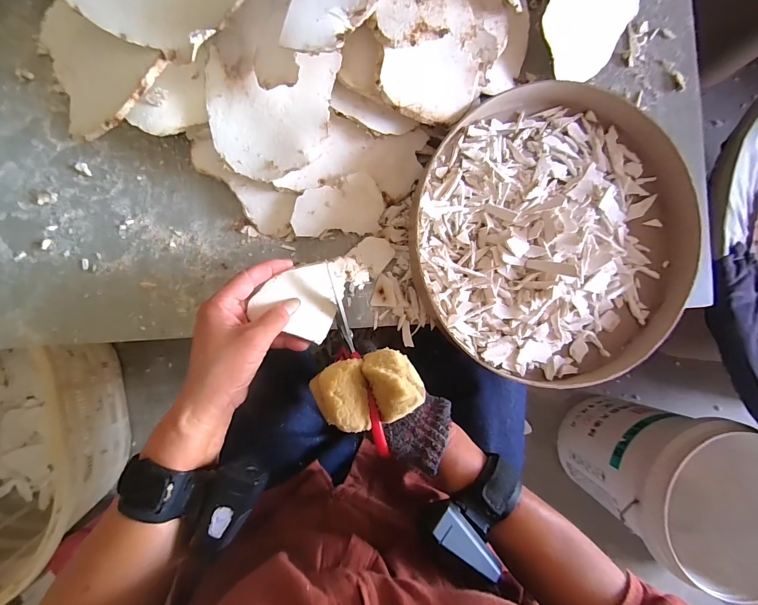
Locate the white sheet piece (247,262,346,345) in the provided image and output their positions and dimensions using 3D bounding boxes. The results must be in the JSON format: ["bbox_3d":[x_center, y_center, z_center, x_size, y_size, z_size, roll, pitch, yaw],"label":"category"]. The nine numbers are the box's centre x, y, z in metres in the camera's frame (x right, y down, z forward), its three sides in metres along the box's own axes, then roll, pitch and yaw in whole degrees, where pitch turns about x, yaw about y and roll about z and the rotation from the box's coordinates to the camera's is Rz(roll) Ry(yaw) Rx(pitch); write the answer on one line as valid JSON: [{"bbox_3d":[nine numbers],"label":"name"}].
[{"bbox_3d":[-0.072,-0.008,0.324,0.072,0.005,0.074,23,78,-8],"label":"white sheet piece"}]

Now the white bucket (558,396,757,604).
[{"bbox_3d":[0.598,0.369,0.740,0.274,0.360,0.280,0,88,-3],"label":"white bucket"}]

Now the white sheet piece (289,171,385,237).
[{"bbox_3d":[-0.042,-0.101,0.361,0.092,0.004,0.060,-5,112,-11],"label":"white sheet piece"}]

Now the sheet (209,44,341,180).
[{"bbox_3d":[-0.100,-0.172,0.323,0.120,0.013,0.104,1,103,-2],"label":"sheet"}]

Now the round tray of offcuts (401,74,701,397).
[{"bbox_3d":[0.188,-0.070,0.372,0.299,0.038,0.303,0,88,-3],"label":"round tray of offcuts"}]

